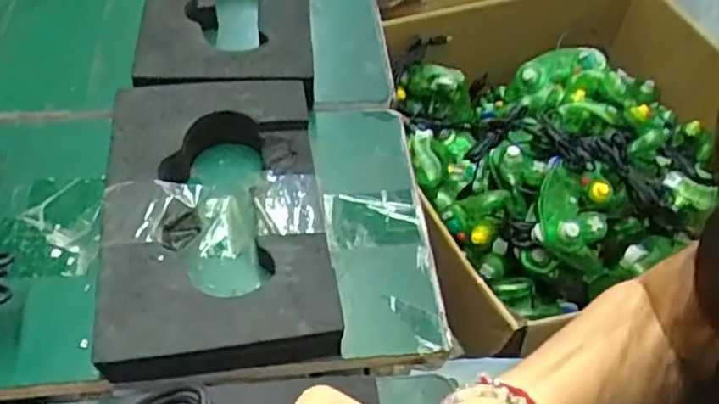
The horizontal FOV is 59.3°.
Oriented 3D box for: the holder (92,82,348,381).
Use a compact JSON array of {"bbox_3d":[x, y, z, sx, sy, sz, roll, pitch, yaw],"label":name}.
[{"bbox_3d":[-0.085,0.007,0.380,0.123,0.032,0.197,-5,54,-7],"label":"holder"}]

